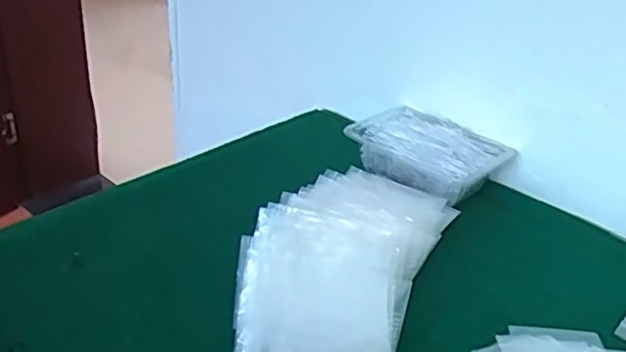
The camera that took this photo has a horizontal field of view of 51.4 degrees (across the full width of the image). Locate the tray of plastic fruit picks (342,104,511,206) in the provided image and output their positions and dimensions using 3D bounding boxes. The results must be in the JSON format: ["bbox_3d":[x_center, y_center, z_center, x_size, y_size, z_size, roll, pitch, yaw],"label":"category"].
[{"bbox_3d":[0.141,-0.026,0.808,0.126,0.064,0.170,-20,38,-35],"label":"tray of plastic fruit picks"}]

